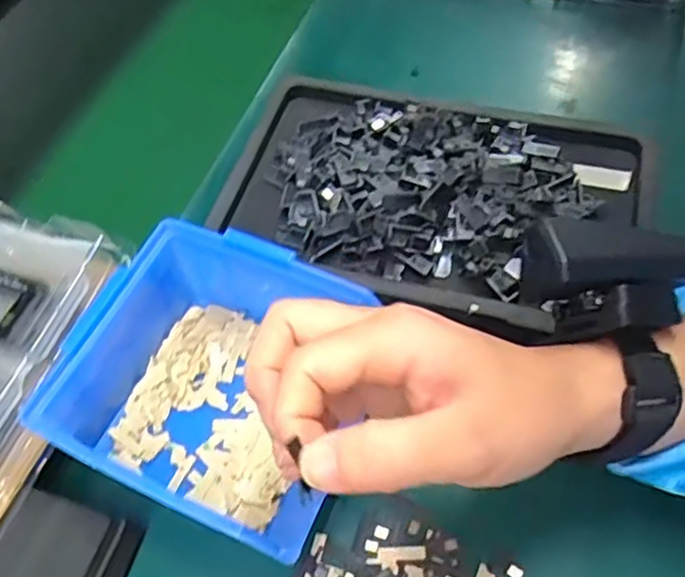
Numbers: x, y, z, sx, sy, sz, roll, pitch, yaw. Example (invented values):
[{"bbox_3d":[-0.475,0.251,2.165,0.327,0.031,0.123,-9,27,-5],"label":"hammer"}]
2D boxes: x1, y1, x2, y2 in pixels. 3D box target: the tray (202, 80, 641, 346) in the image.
[{"bbox_3d":[0.049,-0.058,0.414,0.238,0.032,0.157,14,59,17],"label":"tray"}]

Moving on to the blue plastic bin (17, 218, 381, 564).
[{"bbox_3d":[-0.059,0.043,0.329,0.132,0.061,0.125,22,66,16],"label":"blue plastic bin"}]

